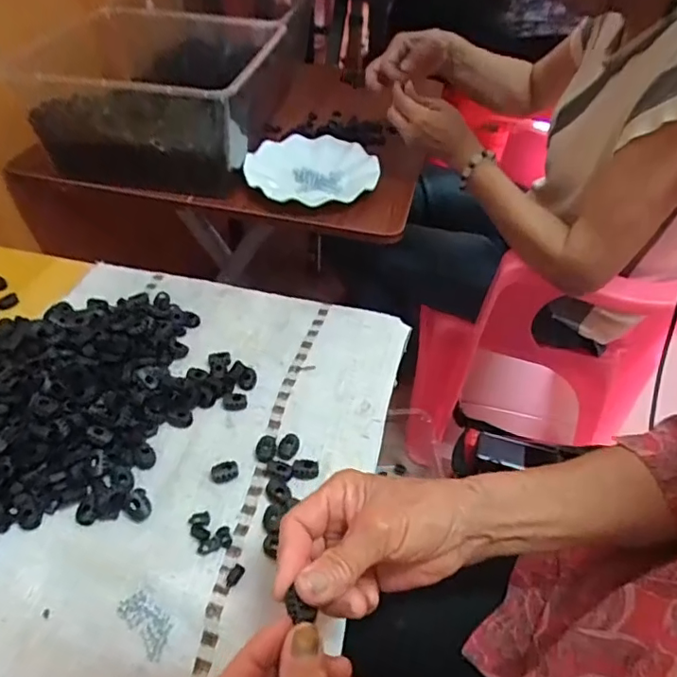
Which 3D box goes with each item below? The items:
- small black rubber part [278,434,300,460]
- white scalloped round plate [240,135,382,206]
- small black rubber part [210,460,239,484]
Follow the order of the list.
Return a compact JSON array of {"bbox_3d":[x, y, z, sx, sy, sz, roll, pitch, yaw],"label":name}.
[{"bbox_3d":[-0.043,0.095,0.460,0.017,0.010,0.023,12,45,7],"label":"small black rubber part"},{"bbox_3d":[-0.038,-0.237,0.742,0.182,0.032,0.145,19,46,14],"label":"white scalloped round plate"},{"bbox_3d":[-0.095,0.110,0.441,0.023,0.007,0.017,-18,48,-22],"label":"small black rubber part"}]

